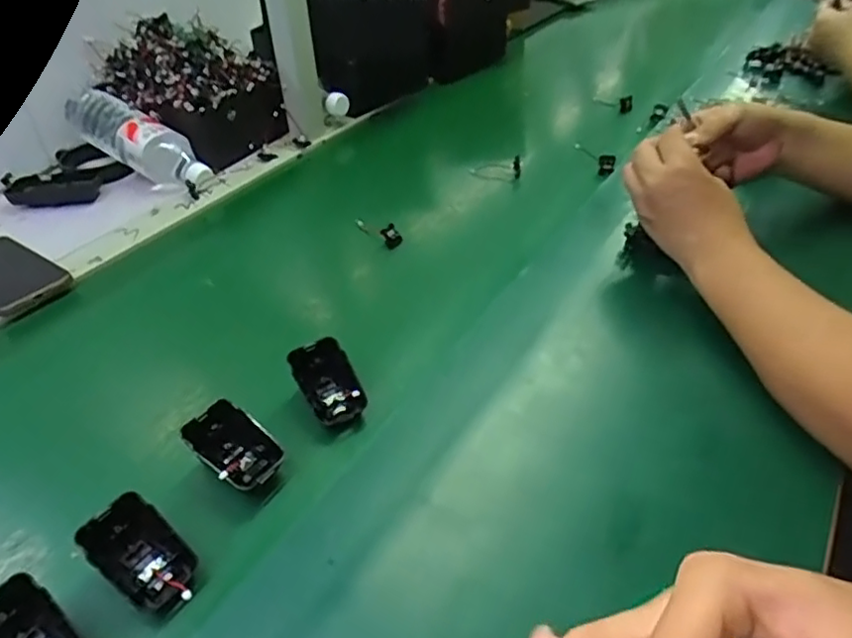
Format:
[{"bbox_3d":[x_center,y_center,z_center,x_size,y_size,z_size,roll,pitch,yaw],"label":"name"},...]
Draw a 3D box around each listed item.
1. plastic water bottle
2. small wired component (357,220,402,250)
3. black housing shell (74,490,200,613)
[{"bbox_3d":[-0.380,-0.234,0.813,0.232,0.054,0.057,29,48,14],"label":"plastic water bottle"},{"bbox_3d":[-0.056,-0.100,0.693,0.020,0.023,0.070,-30,47,-29],"label":"small wired component"},{"bbox_3d":[-0.178,0.148,0.389,0.060,0.044,0.044,27,48,30],"label":"black housing shell"}]

